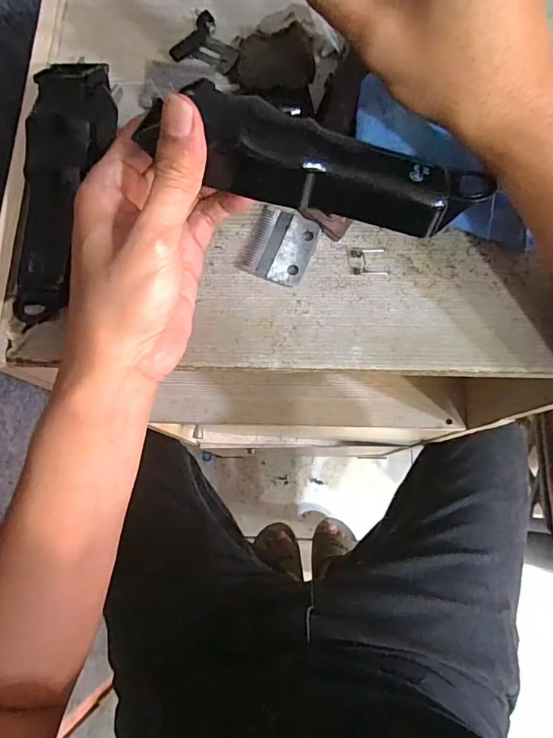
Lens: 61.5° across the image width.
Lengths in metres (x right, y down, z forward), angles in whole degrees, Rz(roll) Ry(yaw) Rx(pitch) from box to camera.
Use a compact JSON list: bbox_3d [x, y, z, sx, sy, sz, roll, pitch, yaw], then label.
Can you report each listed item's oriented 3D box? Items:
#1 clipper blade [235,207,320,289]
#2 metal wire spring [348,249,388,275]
[{"bbox_3d":[0.002,-0.078,0.293,0.040,0.007,0.045,22,77,7],"label":"clipper blade"},{"bbox_3d":[0.057,-0.067,0.288,0.023,0.004,0.017,1,75,2],"label":"metal wire spring"}]

